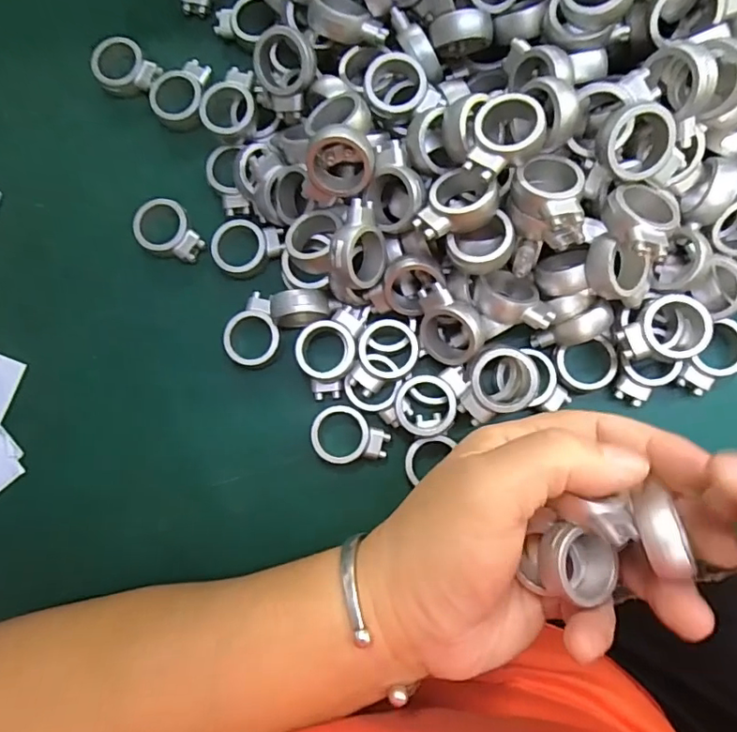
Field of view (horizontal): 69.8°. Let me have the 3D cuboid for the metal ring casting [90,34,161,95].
[{"bbox_3d":[-0.120,-0.145,0.260,0.030,0.011,0.025,42,90,6],"label":"metal ring casting"}]

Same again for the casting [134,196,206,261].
[{"bbox_3d":[-0.094,-0.064,0.251,0.033,0.010,0.025,25,88,6],"label":"casting"}]

